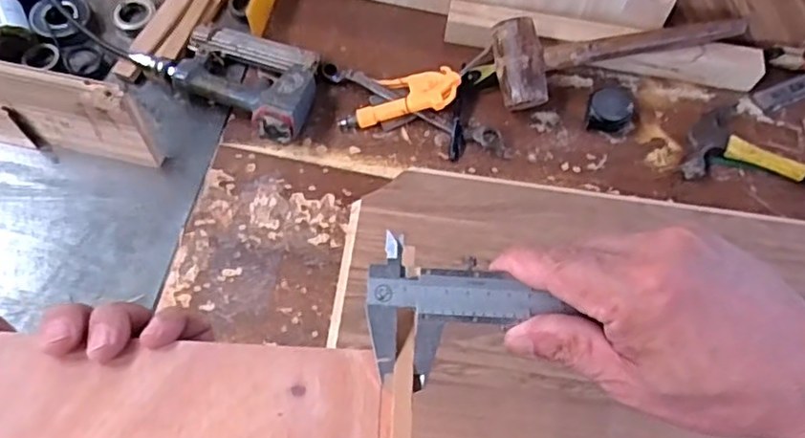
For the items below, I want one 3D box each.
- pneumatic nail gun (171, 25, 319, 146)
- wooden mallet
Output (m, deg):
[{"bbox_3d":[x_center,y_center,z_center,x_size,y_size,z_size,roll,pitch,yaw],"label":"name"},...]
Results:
[{"bbox_3d":[-0.198,-0.182,0.798,0.190,0.053,0.134,21,66,6],"label":"pneumatic nail gun"},{"bbox_3d":[0.285,-0.213,0.804,0.333,0.056,0.098,-8,66,-7],"label":"wooden mallet"}]

